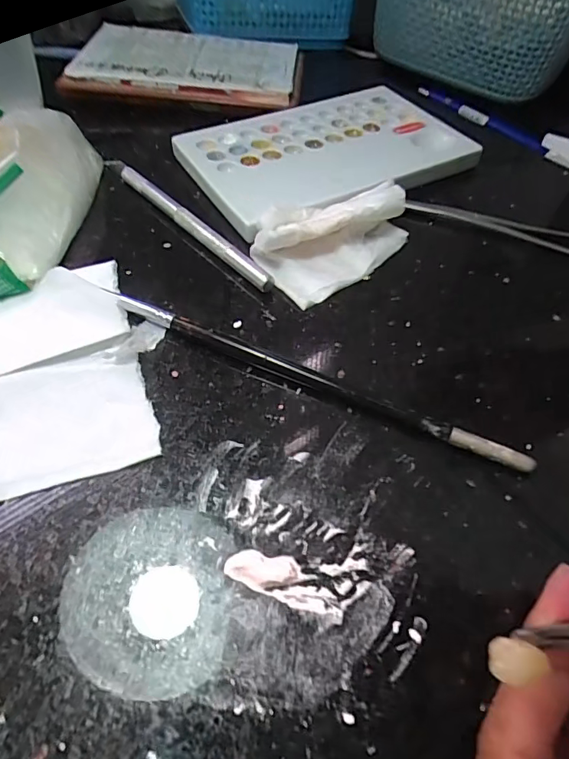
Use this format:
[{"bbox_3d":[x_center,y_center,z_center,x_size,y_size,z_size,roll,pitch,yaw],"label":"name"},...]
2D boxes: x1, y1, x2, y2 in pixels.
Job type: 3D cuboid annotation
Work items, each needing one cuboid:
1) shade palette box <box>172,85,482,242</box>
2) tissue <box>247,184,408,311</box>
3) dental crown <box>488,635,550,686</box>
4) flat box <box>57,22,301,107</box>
[{"bbox_3d":[0.024,-0.131,0.268,0.150,0.014,0.093,-25,58,-19],"label":"shade palette box"},{"bbox_3d":[0.023,-0.068,0.219,0.074,0.021,0.045,-31,60,-23],"label":"tissue"},{"bbox_3d":[0.052,0.062,0.105,0.011,0.007,0.008,-18,46,36],"label":"dental crown"},{"bbox_3d":[-0.065,-0.223,0.332,0.148,0.016,0.096,4,53,1],"label":"flat box"}]

